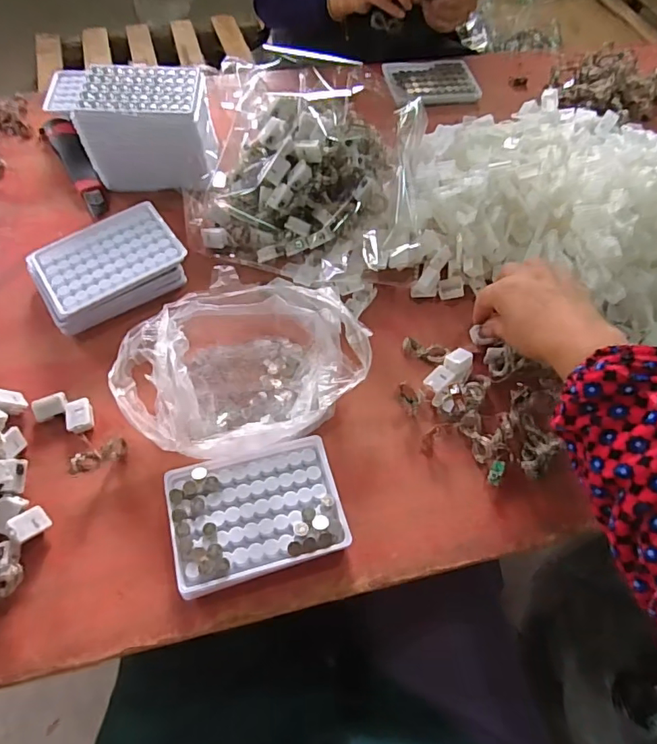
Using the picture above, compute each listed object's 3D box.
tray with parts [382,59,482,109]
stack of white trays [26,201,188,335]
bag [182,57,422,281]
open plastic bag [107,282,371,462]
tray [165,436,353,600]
[{"bbox_3d":[0.152,-0.428,0.741,0.130,0.020,0.084,-6,59,-6],"label":"tray with parts"},{"bbox_3d":[-0.221,-0.105,0.511,0.139,0.043,0.098,-30,64,-19],"label":"stack of white trays"},{"bbox_3d":[-0.020,-0.204,0.522,0.263,0.142,0.182,5,58,0],"label":"bag"},{"bbox_3d":[-0.076,-0.011,0.445,0.214,0.052,0.155,-16,60,-12],"label":"open plastic bag"},{"bbox_3d":[-0.056,0.111,0.399,0.128,0.027,0.097,-13,60,-10],"label":"tray"}]

